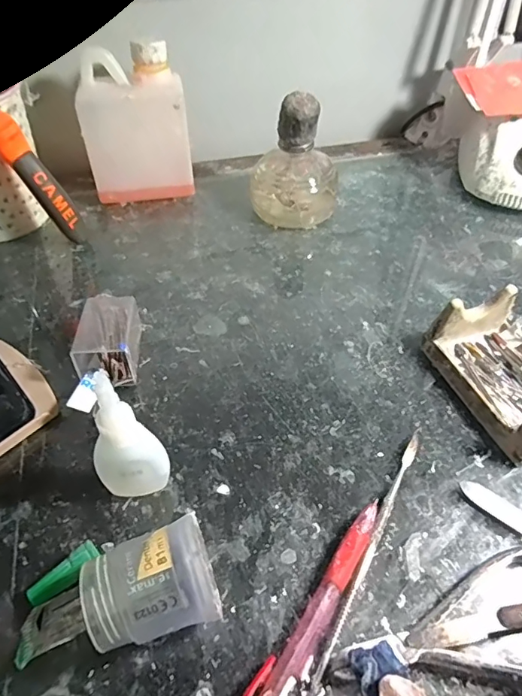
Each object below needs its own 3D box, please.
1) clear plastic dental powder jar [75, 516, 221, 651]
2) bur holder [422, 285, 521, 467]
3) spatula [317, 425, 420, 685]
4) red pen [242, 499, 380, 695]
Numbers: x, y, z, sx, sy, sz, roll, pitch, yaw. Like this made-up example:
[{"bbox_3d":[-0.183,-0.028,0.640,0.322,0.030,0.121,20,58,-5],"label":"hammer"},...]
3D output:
[{"bbox_3d":[-0.046,0.106,0.207,0.052,0.043,0.039,-15,50,-14],"label":"clear plastic dental powder jar"},{"bbox_3d":[0.157,0.013,0.294,0.065,0.041,0.097,-16,50,-14],"label":"bur holder"},{"bbox_3d":[0.058,0.096,0.241,0.006,0.007,0.138,22,52,19],"label":"spatula"},{"bbox_3d":[0.020,0.125,0.211,0.017,0.011,0.133,29,54,23],"label":"red pen"}]

